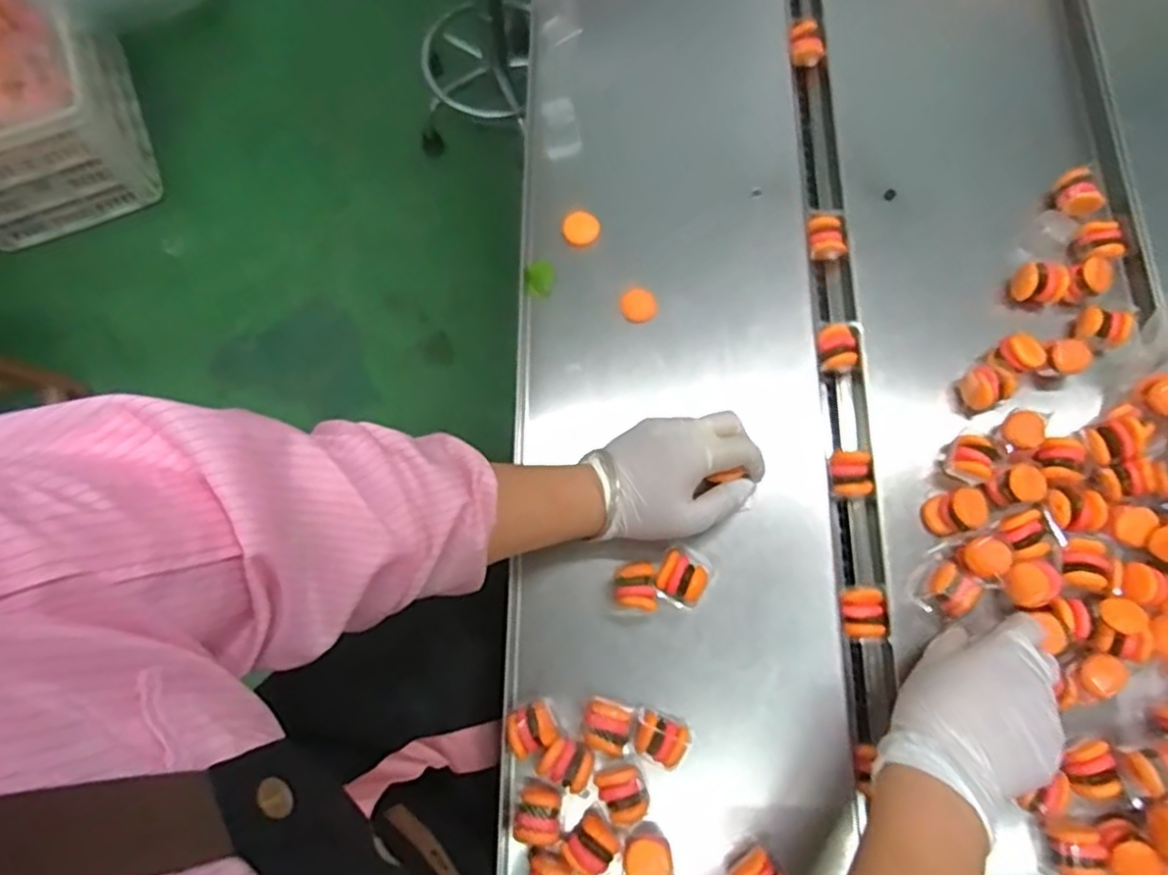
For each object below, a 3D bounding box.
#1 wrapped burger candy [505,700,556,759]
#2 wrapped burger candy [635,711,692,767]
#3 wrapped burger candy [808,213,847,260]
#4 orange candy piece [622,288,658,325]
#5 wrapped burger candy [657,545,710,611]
[{"bbox_3d":[-0.036,0.196,0.483,0.031,0.037,0.028,-23,70,-10],"label":"wrapped burger candy"},{"bbox_3d":[0.051,0.202,0.481,0.035,0.039,0.028,26,70,9],"label":"wrapped burger candy"},{"bbox_3d":[0.199,-0.166,0.597,0.028,0.020,0.035,-1,68,-1],"label":"wrapped burger candy"},{"bbox_3d":[0.044,-0.105,0.573,0.027,0.005,0.029,0,68,-1],"label":"orange candy piece"},{"bbox_3d":[0.069,0.100,0.506,0.035,0.031,0.031,32,71,11],"label":"wrapped burger candy"}]

